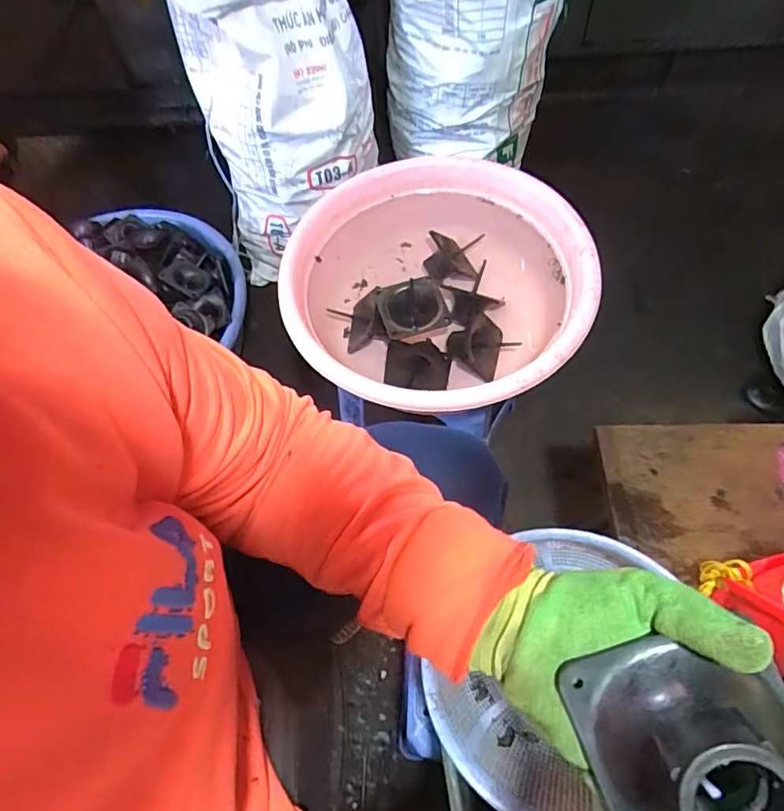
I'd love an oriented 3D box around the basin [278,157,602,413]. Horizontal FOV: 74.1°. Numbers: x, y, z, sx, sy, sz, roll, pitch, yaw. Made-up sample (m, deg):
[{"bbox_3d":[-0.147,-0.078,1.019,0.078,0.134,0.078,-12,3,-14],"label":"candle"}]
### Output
[{"bbox_3d":[0.073,-0.170,0.759,0.410,0.116,0.424,-1,64,3],"label":"basin"}]

